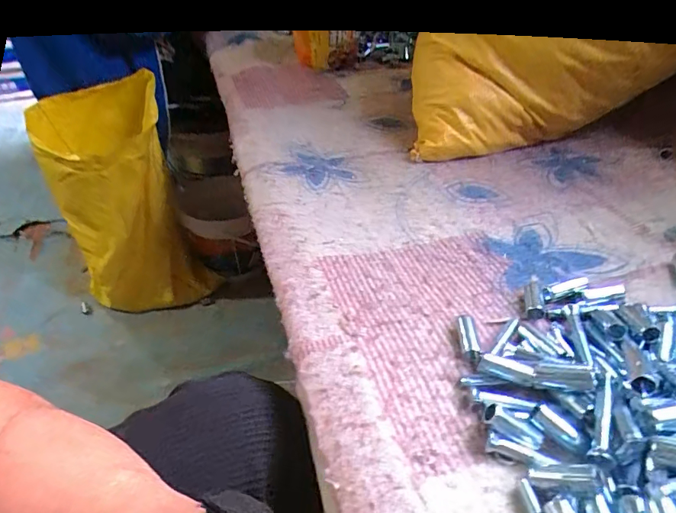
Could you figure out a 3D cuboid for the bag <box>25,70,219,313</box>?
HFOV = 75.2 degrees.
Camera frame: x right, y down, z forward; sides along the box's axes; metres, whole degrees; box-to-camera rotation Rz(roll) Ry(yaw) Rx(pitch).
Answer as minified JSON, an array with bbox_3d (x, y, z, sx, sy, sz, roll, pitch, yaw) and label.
[{"bbox_3d":[-0.472,-0.106,0.974,0.248,0.476,0.218,-7,40,-7],"label":"bag"}]

